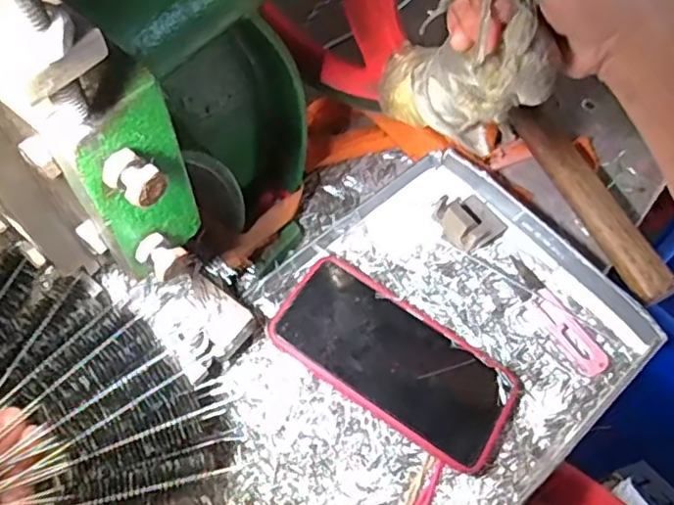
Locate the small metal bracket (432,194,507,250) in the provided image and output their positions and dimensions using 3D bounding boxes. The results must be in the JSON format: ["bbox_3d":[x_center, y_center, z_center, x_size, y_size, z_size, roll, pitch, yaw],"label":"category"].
[{"bbox_3d":[0.101,-0.028,0.475,0.042,0.028,0.043,-37,71,-20],"label":"small metal bracket"}]

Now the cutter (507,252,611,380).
[{"bbox_3d":[0.159,0.045,0.458,0.026,0.004,0.097,-30,68,-17],"label":"cutter"}]

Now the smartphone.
[{"bbox_3d":[0.040,0.071,0.419,0.161,0.010,0.077,34,62,5],"label":"smartphone"}]

